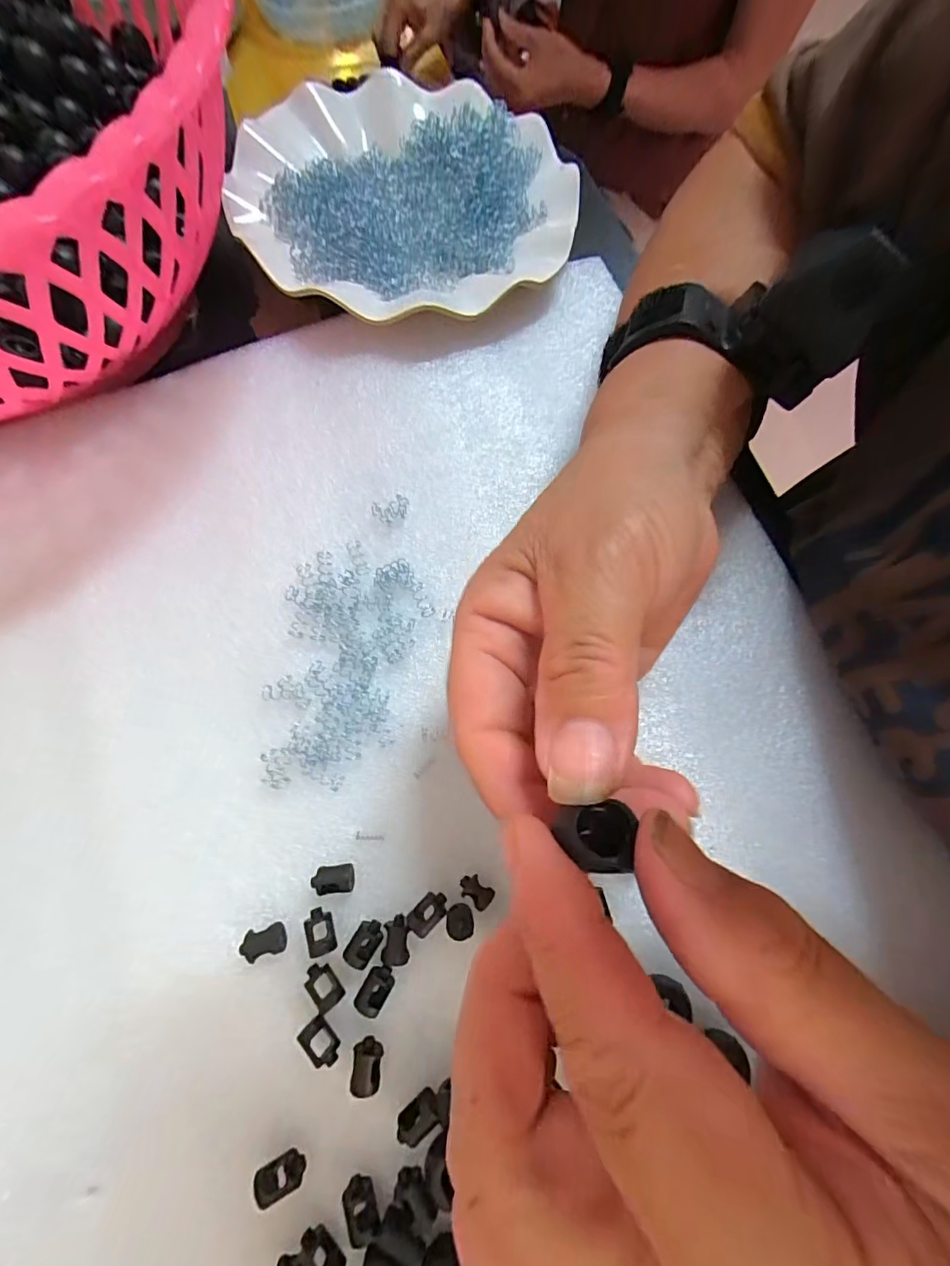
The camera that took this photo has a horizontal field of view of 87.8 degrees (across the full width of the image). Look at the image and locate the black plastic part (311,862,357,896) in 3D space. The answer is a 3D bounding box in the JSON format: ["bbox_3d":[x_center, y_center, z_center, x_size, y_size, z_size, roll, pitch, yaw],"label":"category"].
[{"bbox_3d":[-0.052,0.092,0.184,0.016,0.009,0.009,-7,75,-2],"label":"black plastic part"}]

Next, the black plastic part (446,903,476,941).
[{"bbox_3d":[-0.005,0.103,0.177,0.009,0.007,0.010,-9,75,-2],"label":"black plastic part"}]

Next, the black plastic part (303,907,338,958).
[{"bbox_3d":[-0.056,0.108,0.178,0.010,0.007,0.014,-22,75,-6],"label":"black plastic part"}]

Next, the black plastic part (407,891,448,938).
[{"bbox_3d":[-0.017,0.102,0.180,0.015,0.006,0.009,-43,78,-10],"label":"black plastic part"}]

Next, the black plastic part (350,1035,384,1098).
[{"bbox_3d":[-0.037,0.146,0.167,0.010,0.009,0.014,2,74,1],"label":"black plastic part"}]

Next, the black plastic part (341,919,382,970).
[{"bbox_3d":[-0.039,0.111,0.176,0.009,0.006,0.014,31,77,9],"label":"black plastic part"}]

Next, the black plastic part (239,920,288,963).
[{"bbox_3d":[-0.076,0.112,0.179,0.016,0.007,0.009,-14,75,-4],"label":"black plastic part"}]

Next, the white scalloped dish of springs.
[{"bbox_3d":[-0.037,-0.250,0.273,0.186,0.030,0.192,0,74,0],"label":"white scalloped dish of springs"}]

